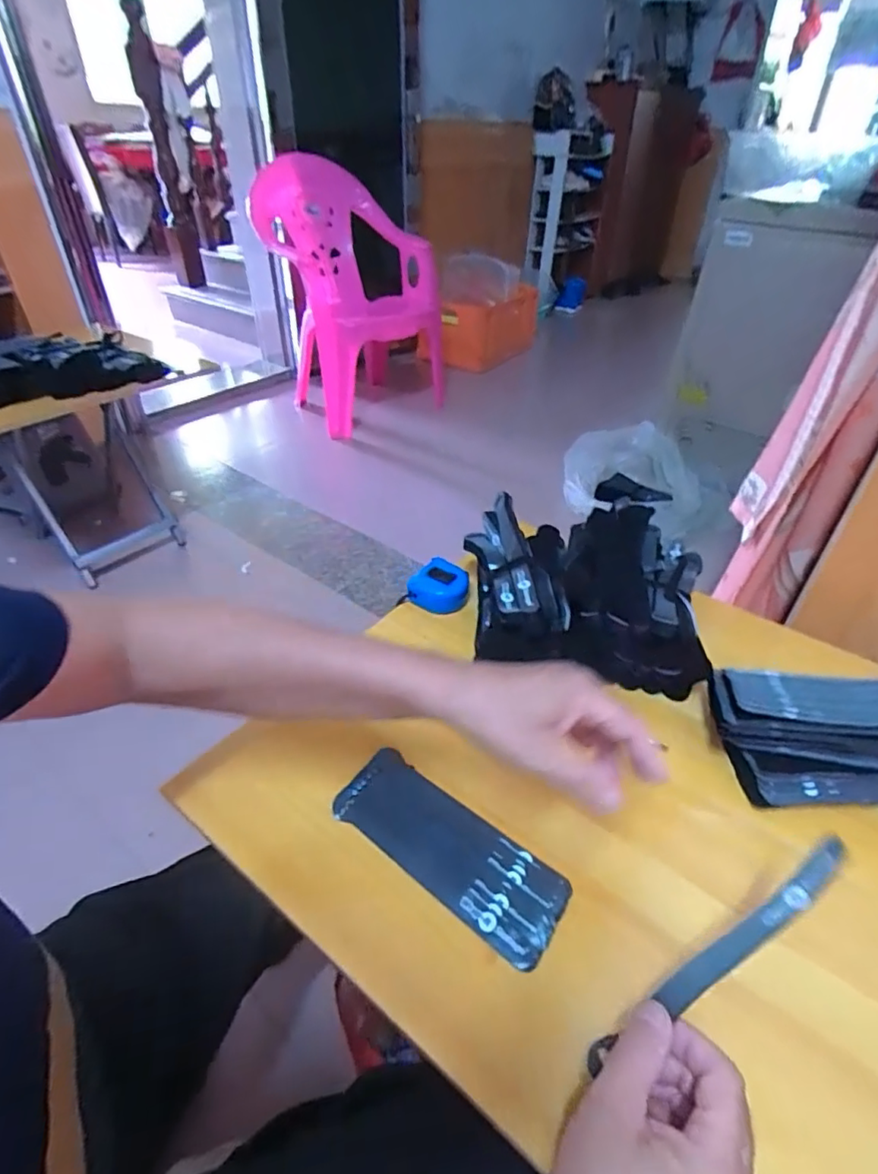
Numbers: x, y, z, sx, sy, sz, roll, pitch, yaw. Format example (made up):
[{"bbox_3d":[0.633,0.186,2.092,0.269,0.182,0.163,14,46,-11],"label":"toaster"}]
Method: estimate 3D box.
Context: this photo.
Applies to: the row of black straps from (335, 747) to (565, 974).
[{"bbox_3d":[0.007,0.211,0.468,0.197,0.010,0.075,26,45,28],"label":"row of black straps"}]

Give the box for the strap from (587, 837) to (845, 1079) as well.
[{"bbox_3d":[0.167,0.217,0.335,0.194,0.004,0.016,-36,47,-4],"label":"strap"}]

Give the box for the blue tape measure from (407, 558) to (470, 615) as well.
[{"bbox_3d":[0.002,-0.003,0.712,0.074,0.036,0.067,14,40,15],"label":"blue tape measure"}]

